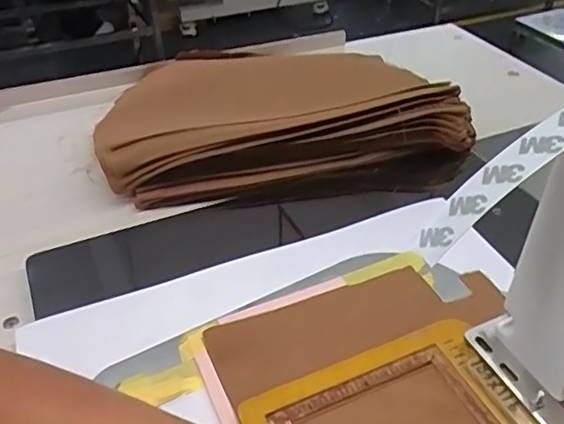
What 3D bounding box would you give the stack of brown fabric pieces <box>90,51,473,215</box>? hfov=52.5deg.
[{"bbox_3d":[-0.025,-0.132,0.669,0.357,0.087,0.287,-9,42,-11],"label":"stack of brown fabric pieces"}]

